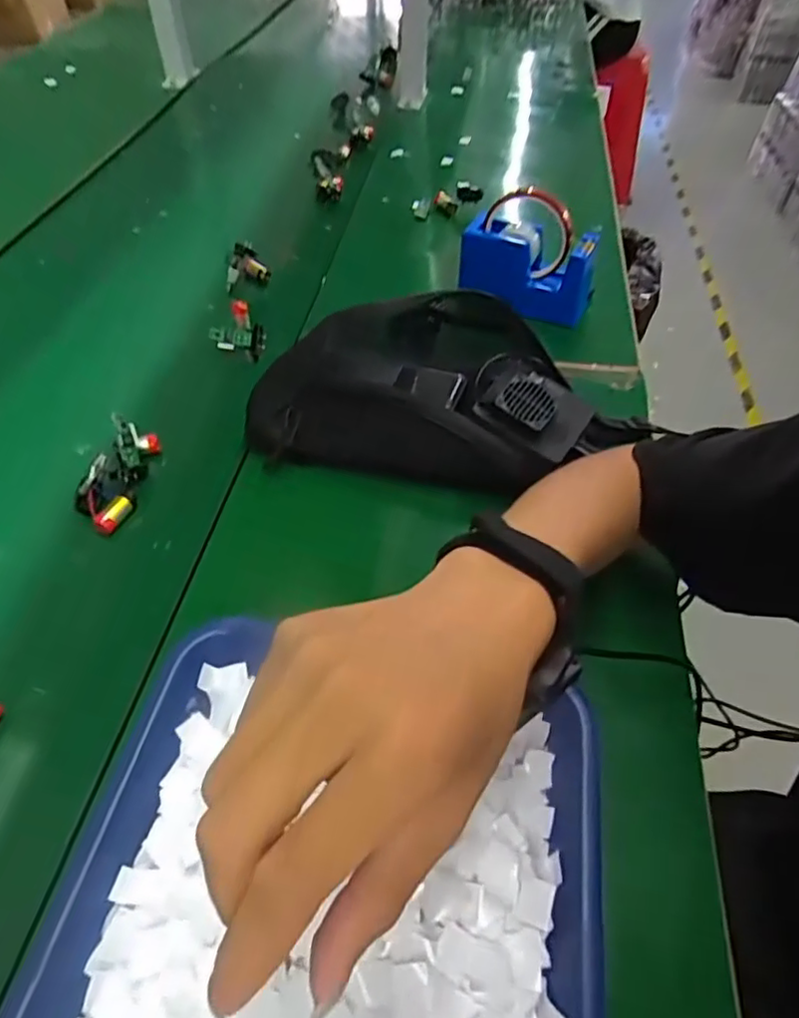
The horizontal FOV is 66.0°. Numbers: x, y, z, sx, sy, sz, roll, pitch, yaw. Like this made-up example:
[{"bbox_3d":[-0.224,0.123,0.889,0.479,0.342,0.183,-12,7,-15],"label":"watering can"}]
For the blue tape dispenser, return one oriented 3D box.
[{"bbox_3d":[0.130,-0.257,0.625,0.135,0.106,0.044,14,51,13],"label":"blue tape dispenser"}]

